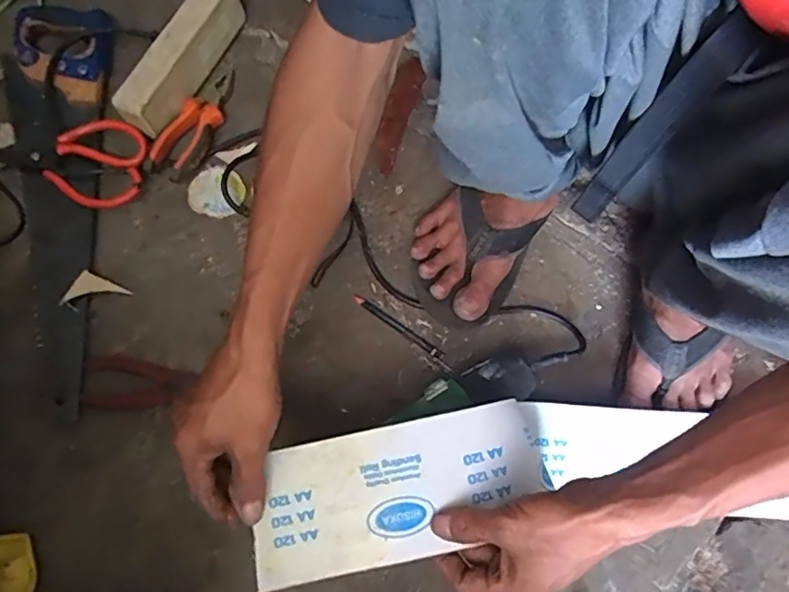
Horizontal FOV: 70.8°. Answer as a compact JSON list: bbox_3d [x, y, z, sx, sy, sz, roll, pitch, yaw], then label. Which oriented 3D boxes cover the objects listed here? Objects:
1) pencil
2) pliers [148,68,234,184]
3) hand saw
[{"bbox_3d":[0.003,0.032,0.587,0.110,0.007,0.009,34,76,10],"label":"pencil"},{"bbox_3d":[-0.227,-0.202,0.635,0.049,0.024,0.158,20,74,6],"label":"pliers"},{"bbox_3d":[-0.378,-0.114,0.594,0.116,0.028,0.471,-3,72,-3],"label":"hand saw"}]

